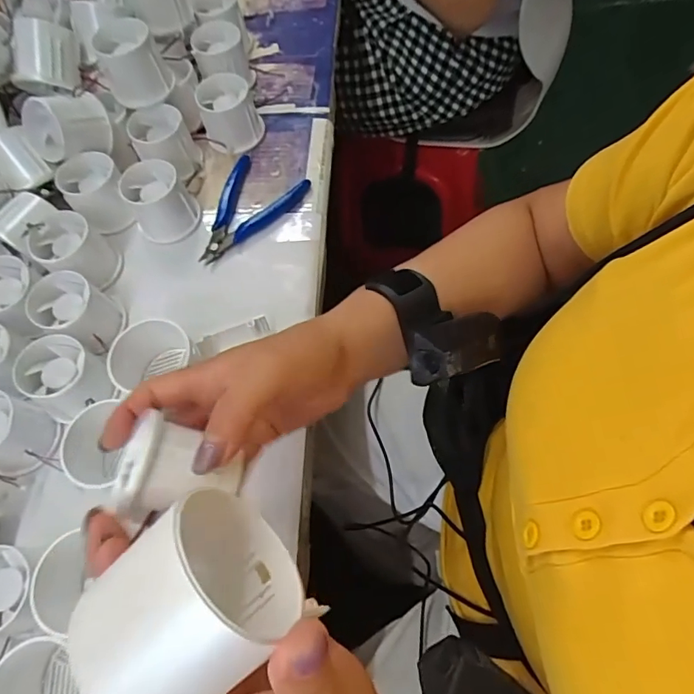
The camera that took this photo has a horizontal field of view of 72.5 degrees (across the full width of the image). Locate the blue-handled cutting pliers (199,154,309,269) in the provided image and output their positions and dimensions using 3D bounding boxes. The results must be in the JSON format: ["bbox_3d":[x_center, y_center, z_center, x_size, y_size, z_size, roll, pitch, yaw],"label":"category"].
[{"bbox_3d":[-0.098,-0.127,0.438,0.075,0.012,0.115,29,72,16],"label":"blue-handled cutting pliers"}]

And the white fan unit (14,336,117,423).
[{"bbox_3d":[-0.215,0.024,0.363,0.056,0.043,0.056,-2,66,4],"label":"white fan unit"}]

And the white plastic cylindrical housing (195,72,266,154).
[{"bbox_3d":[-0.115,-0.229,0.466,0.056,0.051,0.051,-2,66,4],"label":"white plastic cylindrical housing"}]

